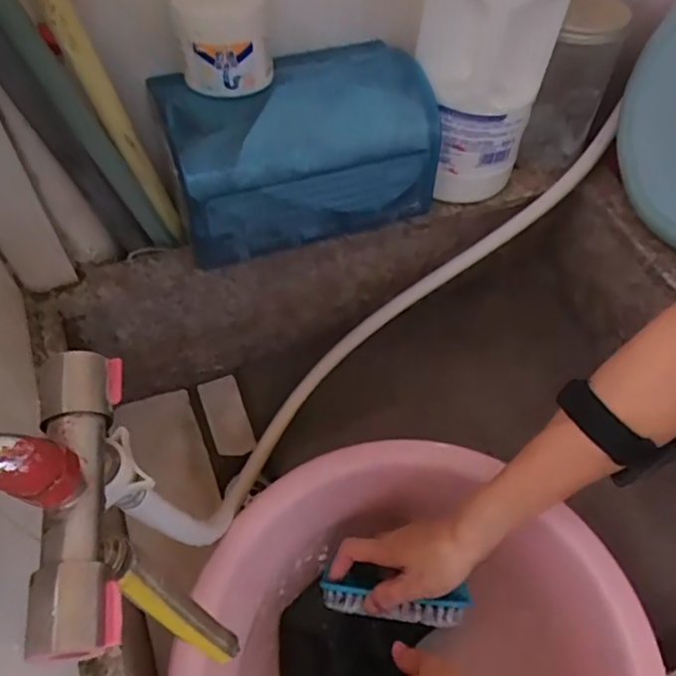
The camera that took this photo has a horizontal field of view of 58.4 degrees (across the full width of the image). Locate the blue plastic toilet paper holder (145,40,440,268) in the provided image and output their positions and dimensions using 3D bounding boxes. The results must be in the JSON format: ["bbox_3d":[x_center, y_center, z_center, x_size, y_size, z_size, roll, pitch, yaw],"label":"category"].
[{"bbox_3d":[-0.031,-0.170,0.533,0.230,0.113,0.116,-16,59,-14],"label":"blue plastic toilet paper holder"}]

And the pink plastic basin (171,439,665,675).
[{"bbox_3d":[0.051,0.278,0.479,0.337,0.107,0.324,2,57,-3],"label":"pink plastic basin"}]

